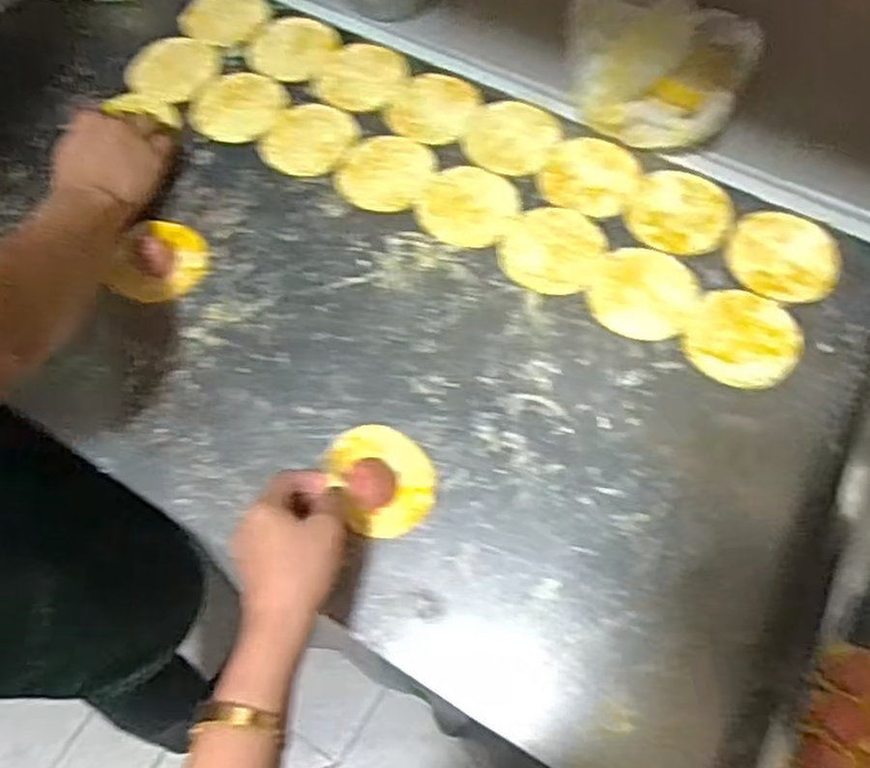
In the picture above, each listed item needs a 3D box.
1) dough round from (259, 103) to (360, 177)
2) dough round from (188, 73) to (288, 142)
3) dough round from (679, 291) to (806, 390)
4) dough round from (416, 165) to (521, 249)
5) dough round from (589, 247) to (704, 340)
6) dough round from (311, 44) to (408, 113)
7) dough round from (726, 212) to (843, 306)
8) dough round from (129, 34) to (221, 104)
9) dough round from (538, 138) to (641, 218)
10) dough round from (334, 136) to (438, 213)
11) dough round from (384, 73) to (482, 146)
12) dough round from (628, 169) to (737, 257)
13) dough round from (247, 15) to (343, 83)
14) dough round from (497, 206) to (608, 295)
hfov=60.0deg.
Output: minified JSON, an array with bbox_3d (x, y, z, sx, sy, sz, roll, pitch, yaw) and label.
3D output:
[{"bbox_3d":[-0.119,-0.232,0.710,0.082,0.004,0.087,-1,65,3],"label":"dough round"},{"bbox_3d":[-0.191,-0.268,0.725,0.084,0.005,0.087,-1,65,3],"label":"dough round"},{"bbox_3d":[0.243,-0.036,0.592,0.081,0.008,0.083,-1,65,3],"label":"dough round"},{"bbox_3d":[0.027,-0.159,0.662,0.084,0.004,0.082,-1,65,3],"label":"dough round"},{"bbox_3d":[0.170,-0.075,0.613,0.081,0.004,0.084,-1,65,3],"label":"dough round"},{"bbox_3d":[-0.072,-0.303,0.739,0.083,0.004,0.086,-1,65,3],"label":"dough round"},{"bbox_3d":[0.289,-0.109,0.618,0.087,0.012,0.086,-1,65,3],"label":"dough round"},{"bbox_3d":[-0.259,-0.313,0.749,0.088,0.010,0.088,-1,65,3],"label":"dough round"},{"bbox_3d":[0.135,-0.185,0.666,0.081,0.004,0.077,-1,65,3],"label":"dough round"},{"bbox_3d":[-0.046,-0.193,0.681,0.081,0.004,0.083,-1,65,3],"label":"dough round"},{"bbox_3d":[-0.001,-0.263,0.717,0.075,0.004,0.084,29,70,16],"label":"dough round"},{"bbox_3d":[0.210,-0.147,0.646,0.087,0.005,0.077,33,71,17],"label":"dough round"},{"bbox_3d":[-0.144,-0.342,0.765,0.087,0.004,0.086,-1,65,3],"label":"dough round"},{"bbox_3d":[0.099,-0.116,0.638,0.083,0.004,0.084,-1,65,3],"label":"dough round"}]

